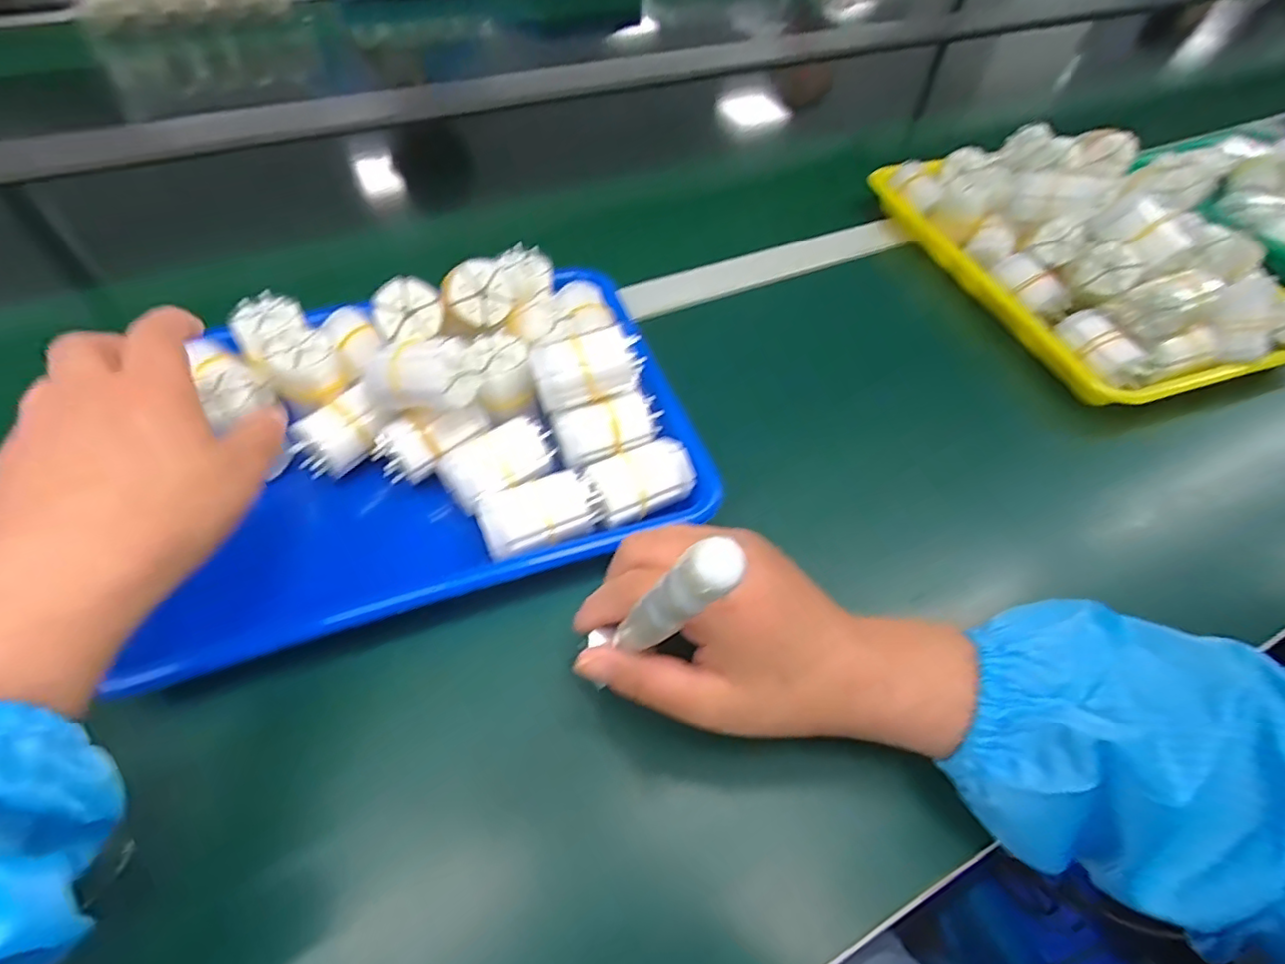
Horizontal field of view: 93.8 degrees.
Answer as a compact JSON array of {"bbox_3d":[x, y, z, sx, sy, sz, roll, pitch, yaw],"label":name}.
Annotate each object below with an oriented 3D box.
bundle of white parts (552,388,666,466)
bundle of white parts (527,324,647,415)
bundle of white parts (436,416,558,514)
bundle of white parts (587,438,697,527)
[{"bbox_3d":[-0.019,-0.035,0.369,0.064,0.025,0.029,-18,56,-17],"label":"bundle of white parts"},{"bbox_3d":[-0.032,-0.066,0.359,0.065,0.035,0.027,-18,56,-16],"label":"bundle of white parts"},{"bbox_3d":[-0.084,-0.016,0.353,0.067,0.025,0.036,-33,61,-25],"label":"bundle of white parts"},{"bbox_3d":[0.000,-0.003,0.350,0.059,0.023,0.038,-20,56,-18],"label":"bundle of white parts"}]

